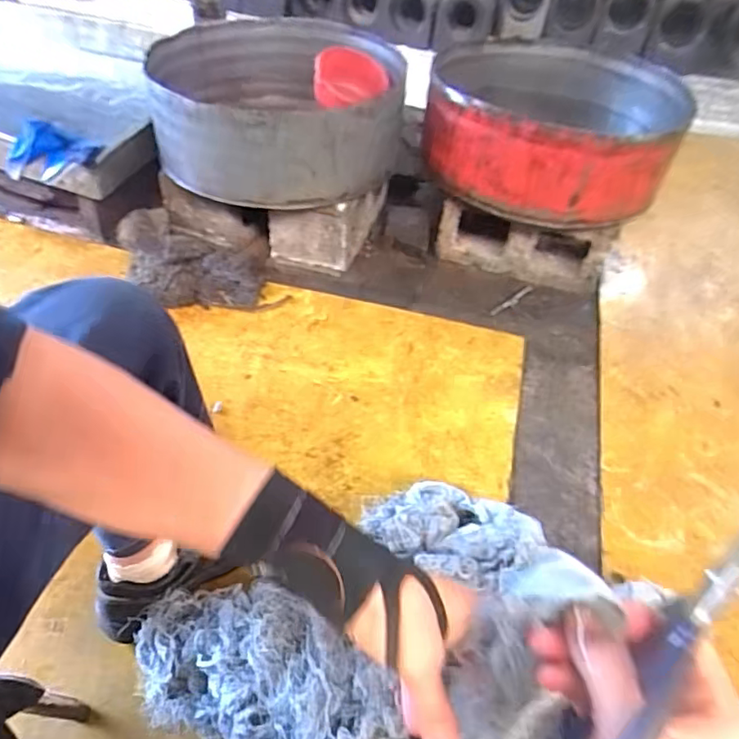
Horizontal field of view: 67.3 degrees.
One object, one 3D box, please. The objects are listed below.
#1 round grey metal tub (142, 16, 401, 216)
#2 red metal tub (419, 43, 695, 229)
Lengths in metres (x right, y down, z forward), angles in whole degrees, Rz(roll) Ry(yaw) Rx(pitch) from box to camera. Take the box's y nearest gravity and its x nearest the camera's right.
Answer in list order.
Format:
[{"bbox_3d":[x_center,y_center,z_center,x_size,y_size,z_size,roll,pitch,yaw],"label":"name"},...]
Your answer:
[{"bbox_3d":[-0.207,-0.577,1.210,0.518,0.189,0.559,3,46,-3],"label":"round grey metal tub"},{"bbox_3d":[0.393,-0.533,1.212,0.509,0.187,0.505,3,46,-3],"label":"red metal tub"}]

